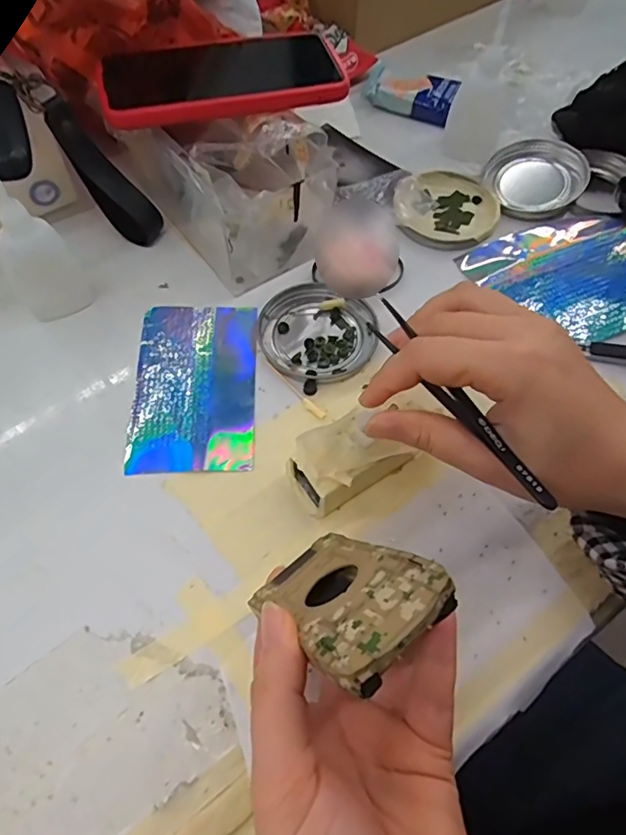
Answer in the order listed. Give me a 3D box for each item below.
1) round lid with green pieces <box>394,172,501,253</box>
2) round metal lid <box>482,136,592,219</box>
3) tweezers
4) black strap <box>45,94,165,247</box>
[{"bbox_3d":[0.104,-0.165,0.428,0.079,0.013,0.081,0,60,-1],"label":"round lid with green pieces"},{"bbox_3d":[0.182,-0.197,0.441,0.078,0.014,0.078,0,60,-1],"label":"round metal lid"},{"bbox_3d":[0.063,-0.009,0.243,0.018,0.004,0.121,-29,66,-16],"label":"tweezers"},{"bbox_3d":[-0.149,-0.170,0.385,0.025,0.101,0.025,4,50,50],"label":"black strap"}]

